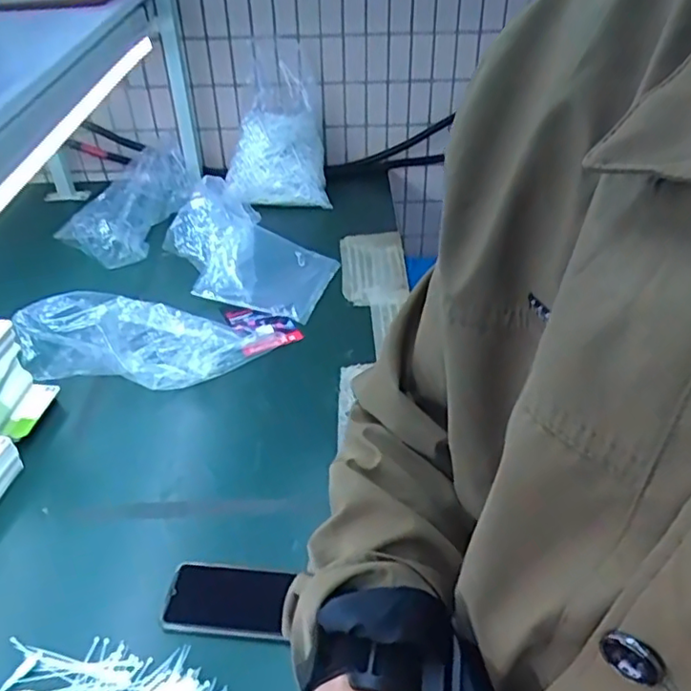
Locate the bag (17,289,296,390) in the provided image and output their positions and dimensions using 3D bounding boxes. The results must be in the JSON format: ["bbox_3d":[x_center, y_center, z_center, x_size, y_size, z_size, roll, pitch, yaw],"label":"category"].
[{"bbox_3d":[-0.287,-0.010,1.006,0.423,0.087,0.160,0,36,-19],"label":"bag"}]

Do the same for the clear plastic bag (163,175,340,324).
[{"bbox_3d":[-0.194,-0.189,1.190,0.390,0.100,0.237,30,48,34],"label":"clear plastic bag"}]

